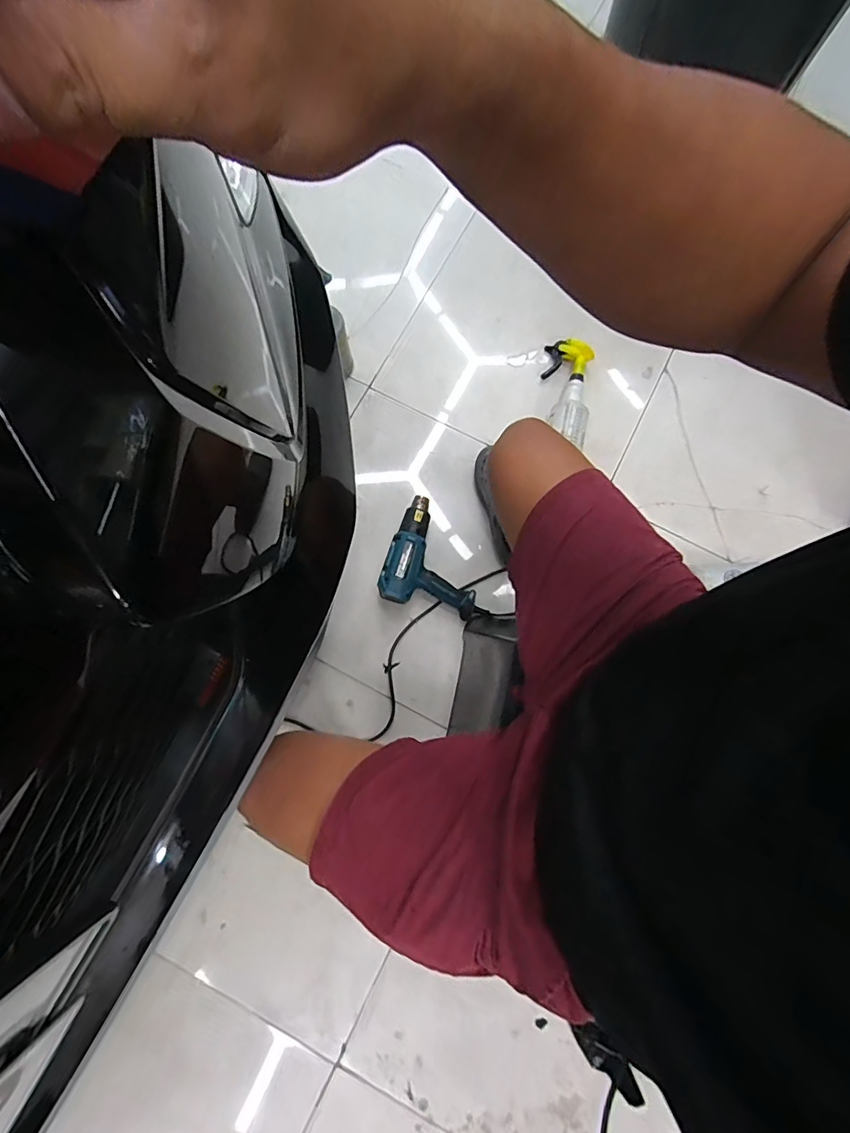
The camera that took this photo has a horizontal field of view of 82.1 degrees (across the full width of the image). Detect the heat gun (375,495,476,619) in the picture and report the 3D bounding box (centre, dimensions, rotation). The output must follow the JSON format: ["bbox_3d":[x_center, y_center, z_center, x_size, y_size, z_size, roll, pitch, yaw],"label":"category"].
[{"bbox_3d":[0.028,-0.014,1.014,0.203,0.064,0.226,20,78,3],"label":"heat gun"}]

